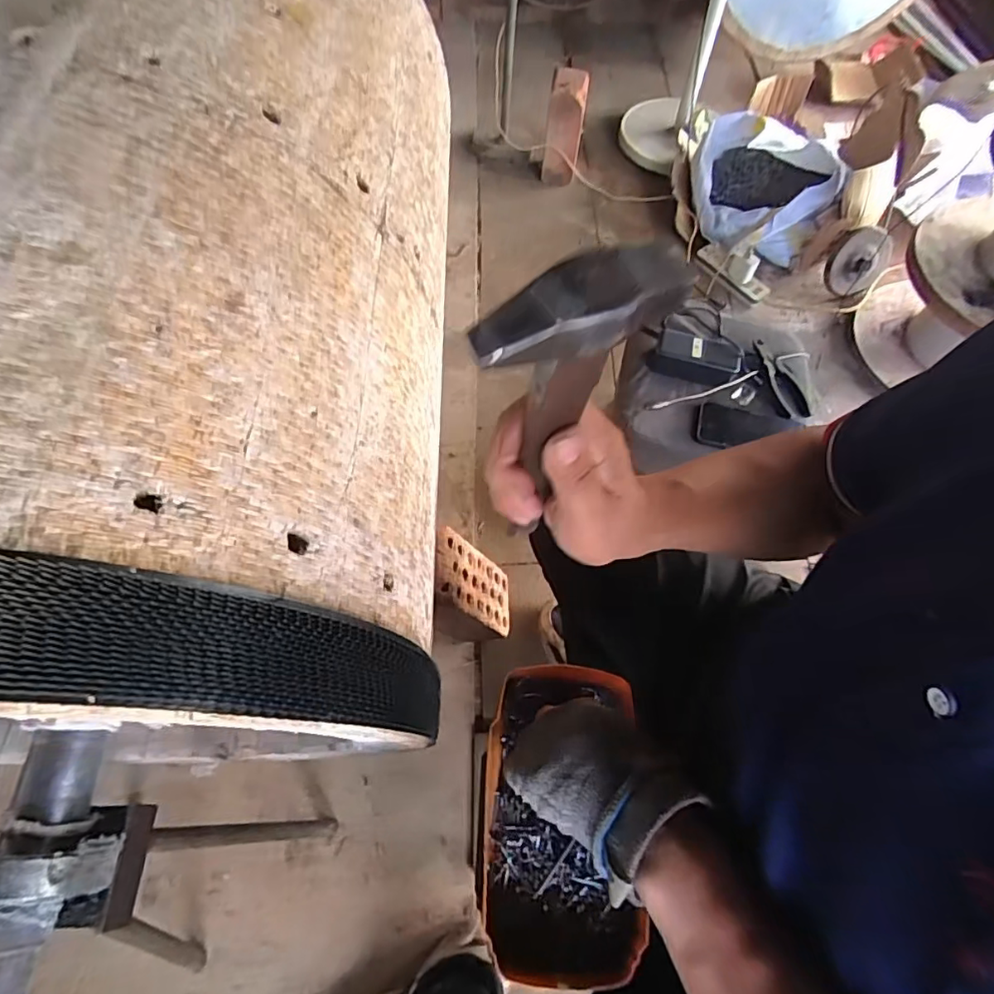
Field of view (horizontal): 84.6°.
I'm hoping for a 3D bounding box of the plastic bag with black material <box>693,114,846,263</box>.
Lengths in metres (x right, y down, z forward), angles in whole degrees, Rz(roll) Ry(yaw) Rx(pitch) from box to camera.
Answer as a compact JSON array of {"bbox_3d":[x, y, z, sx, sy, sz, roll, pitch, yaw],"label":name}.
[{"bbox_3d":[0.634,-0.742,1.328,0.304,0.177,0.334,13,62,6],"label":"plastic bag with black material"}]

